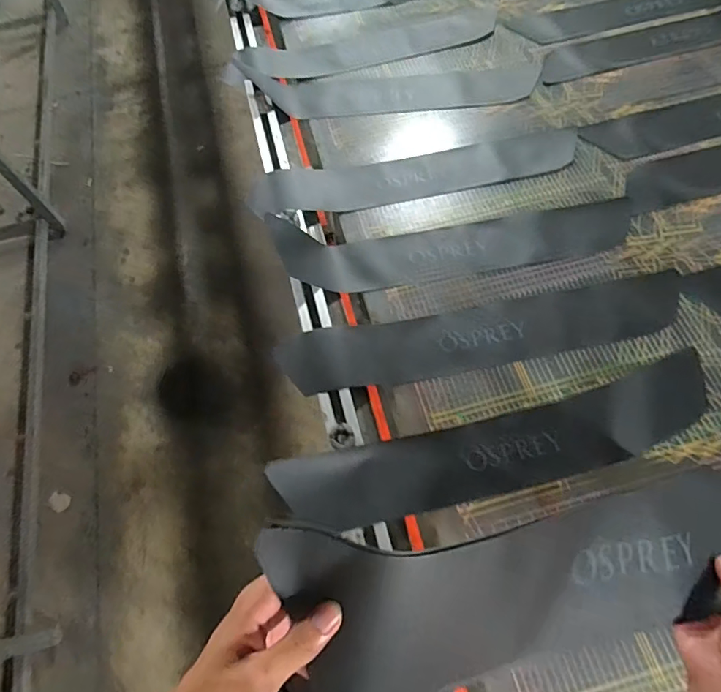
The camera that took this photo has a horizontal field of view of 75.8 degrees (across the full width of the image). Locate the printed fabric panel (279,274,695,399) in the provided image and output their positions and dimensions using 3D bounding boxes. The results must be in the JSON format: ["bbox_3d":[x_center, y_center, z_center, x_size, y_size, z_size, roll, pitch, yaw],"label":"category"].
[{"bbox_3d":[0.209,-0.016,0.791,0.672,0.032,0.116,-8,63,-1],"label":"printed fabric panel"}]

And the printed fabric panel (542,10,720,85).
[{"bbox_3d":[0.684,-0.708,1.080,0.551,0.011,0.114,-15,63,-4],"label":"printed fabric panel"}]

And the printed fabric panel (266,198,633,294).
[{"bbox_3d":[0.179,-0.196,0.845,0.676,0.051,0.145,-6,63,0],"label":"printed fabric panel"}]

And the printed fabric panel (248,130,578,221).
[{"bbox_3d":[0.113,-0.353,0.951,0.665,0.008,0.144,-11,63,-2],"label":"printed fabric panel"}]

